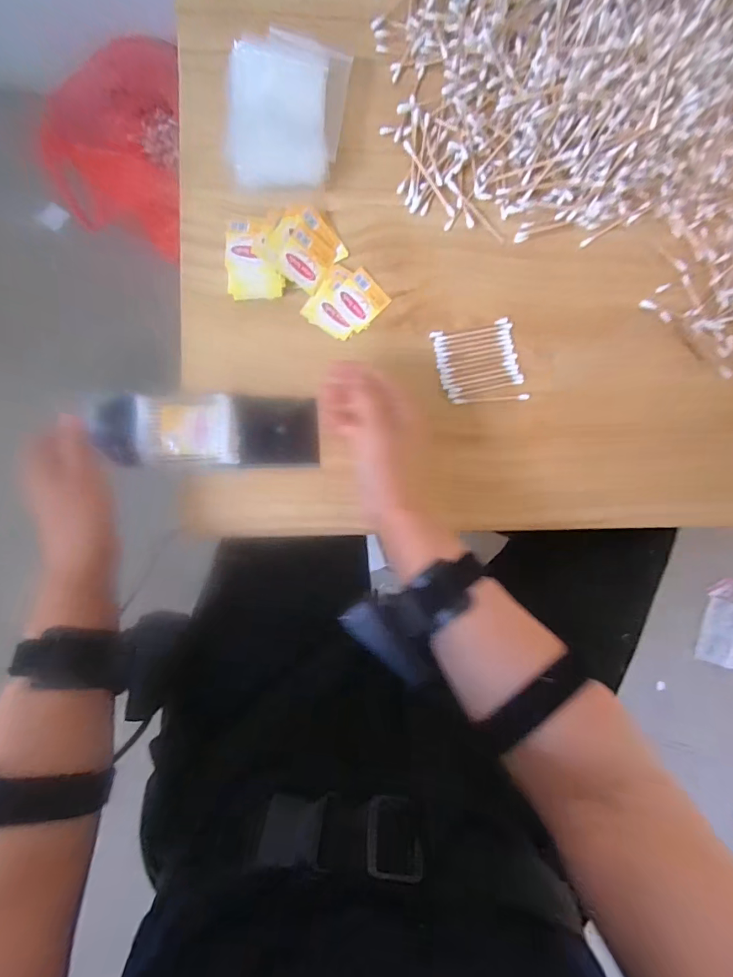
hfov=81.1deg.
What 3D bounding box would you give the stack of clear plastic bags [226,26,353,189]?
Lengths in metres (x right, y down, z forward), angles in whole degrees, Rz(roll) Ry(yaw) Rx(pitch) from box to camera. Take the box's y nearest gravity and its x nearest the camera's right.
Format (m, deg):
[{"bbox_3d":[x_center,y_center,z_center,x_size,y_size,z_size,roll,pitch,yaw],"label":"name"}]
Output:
[{"bbox_3d":[-0.064,-0.305,0.354,0.093,0.022,0.111,1,91,-4],"label":"stack of clear plastic bags"}]

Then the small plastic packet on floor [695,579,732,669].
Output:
[{"bbox_3d":[0.825,0.310,0.980,0.097,0.034,0.197,15,90,-4],"label":"small plastic packet on floor"}]

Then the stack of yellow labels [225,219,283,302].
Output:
[{"bbox_3d":[-0.092,-0.188,0.352,0.044,0.021,0.059,0,91,-4],"label":"stack of yellow labels"}]

